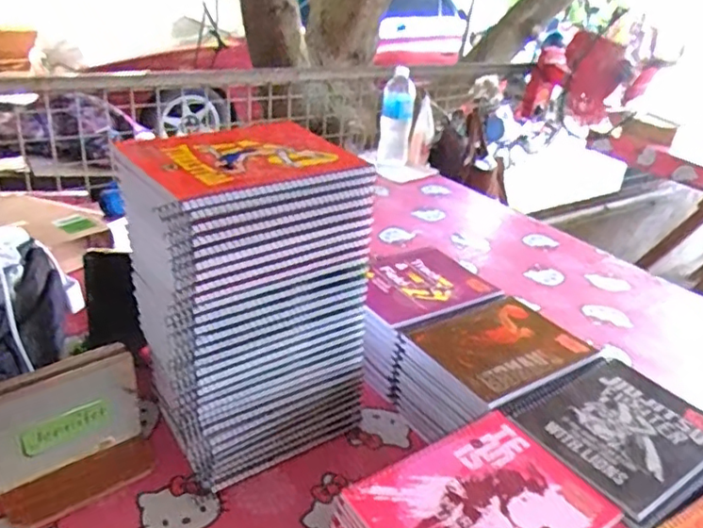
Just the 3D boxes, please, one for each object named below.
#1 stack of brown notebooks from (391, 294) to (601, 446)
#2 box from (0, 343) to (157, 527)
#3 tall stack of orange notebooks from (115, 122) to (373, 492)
[{"bbox_3d":[0.174,0.144,0.758,0.195,0.118,0.156,-14,34,-33],"label":"stack of brown notebooks"},{"bbox_3d":[-0.285,0.174,0.619,0.150,0.130,0.079,-18,36,-38],"label":"box"},{"bbox_3d":[-0.118,0.048,0.651,0.231,0.346,0.162,-17,35,-37],"label":"tall stack of orange notebooks"}]

